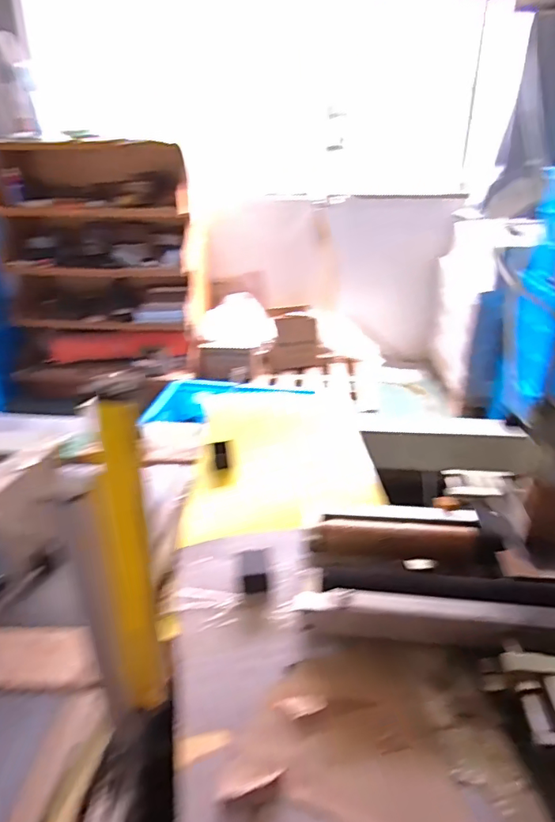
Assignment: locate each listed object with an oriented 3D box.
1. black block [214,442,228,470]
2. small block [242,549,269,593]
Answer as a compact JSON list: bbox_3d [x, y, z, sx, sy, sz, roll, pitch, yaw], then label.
[{"bbox_3d":[-0.107,0.085,0.951,0.022,0.052,0.009,-5,-16,-8],"label":"black block"},{"bbox_3d":[-0.031,0.217,0.678,0.032,0.035,0.041,-5,29,-7],"label":"small block"}]

